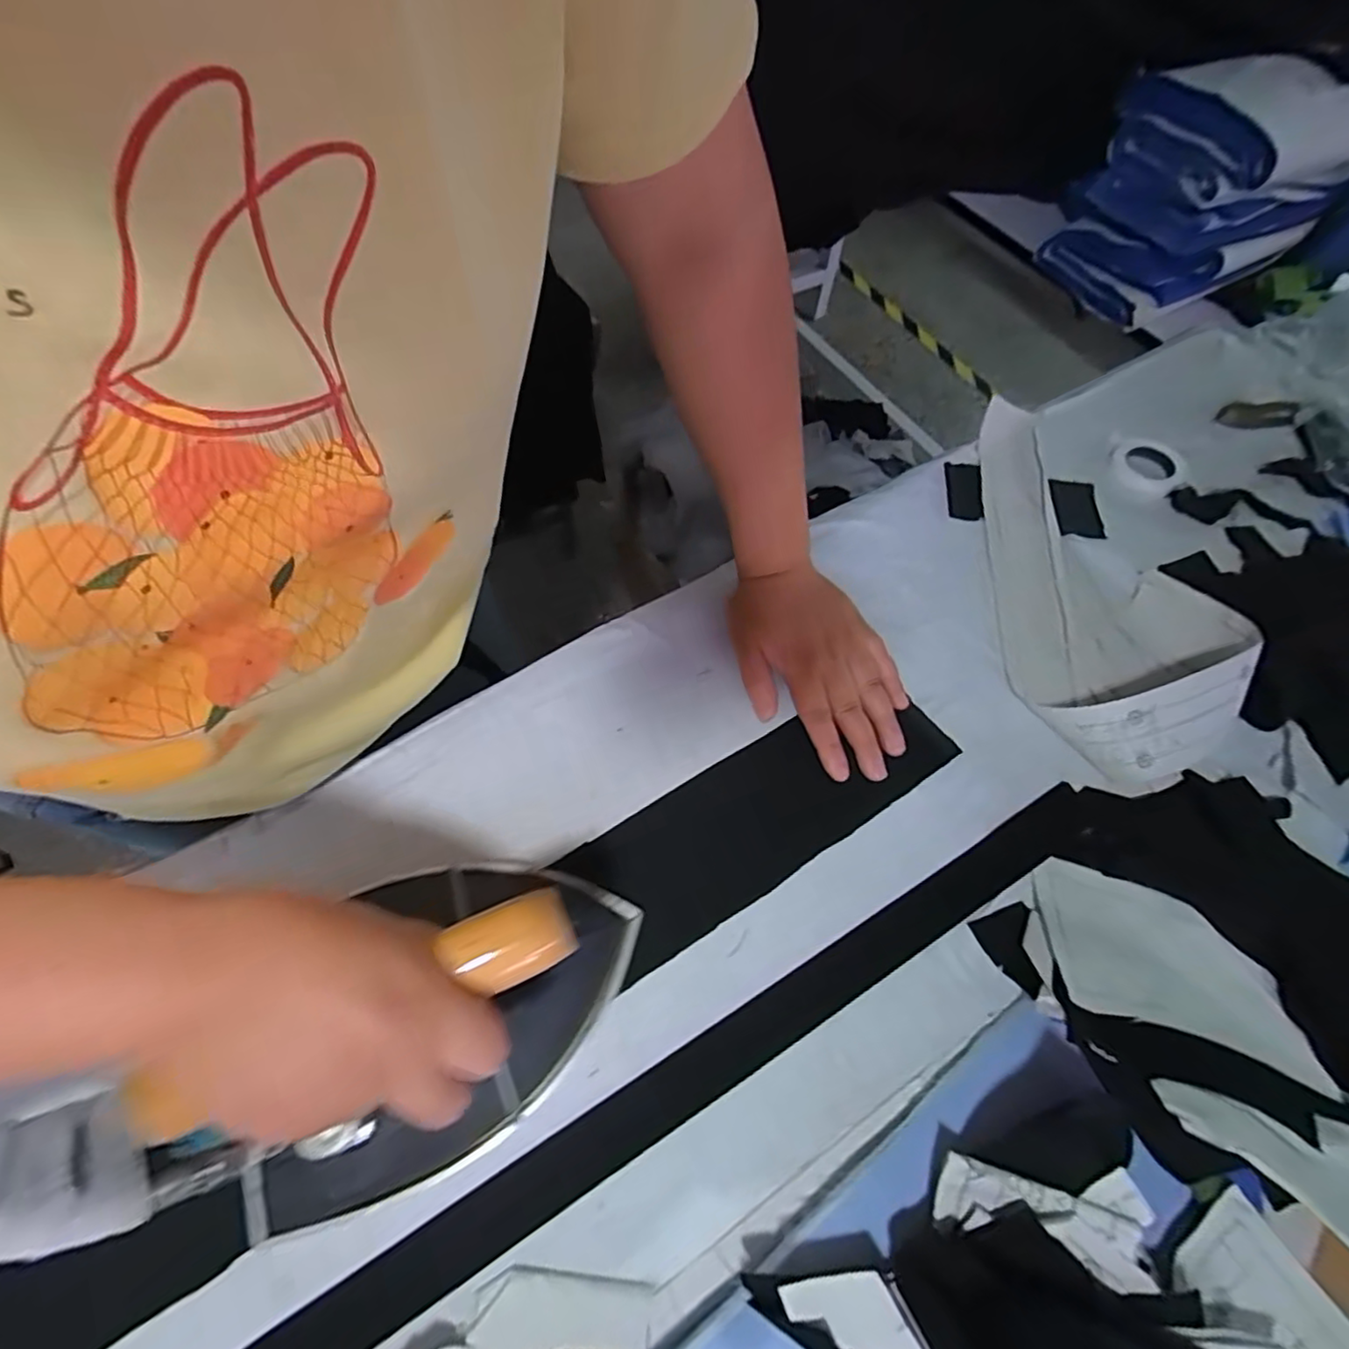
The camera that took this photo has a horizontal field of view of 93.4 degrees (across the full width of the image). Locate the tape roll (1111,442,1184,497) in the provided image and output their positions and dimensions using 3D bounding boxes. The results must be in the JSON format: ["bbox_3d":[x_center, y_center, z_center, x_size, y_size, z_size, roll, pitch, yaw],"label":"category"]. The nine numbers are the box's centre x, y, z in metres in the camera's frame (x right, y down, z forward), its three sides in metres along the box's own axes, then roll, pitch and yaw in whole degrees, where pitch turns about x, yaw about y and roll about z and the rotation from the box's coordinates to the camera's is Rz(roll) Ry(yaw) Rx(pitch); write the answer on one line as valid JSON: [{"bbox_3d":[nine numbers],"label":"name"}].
[{"bbox_3d":[0.404,-0.177,0.544,0.057,0.013,0.057,1,61,-1],"label":"tape roll"}]

